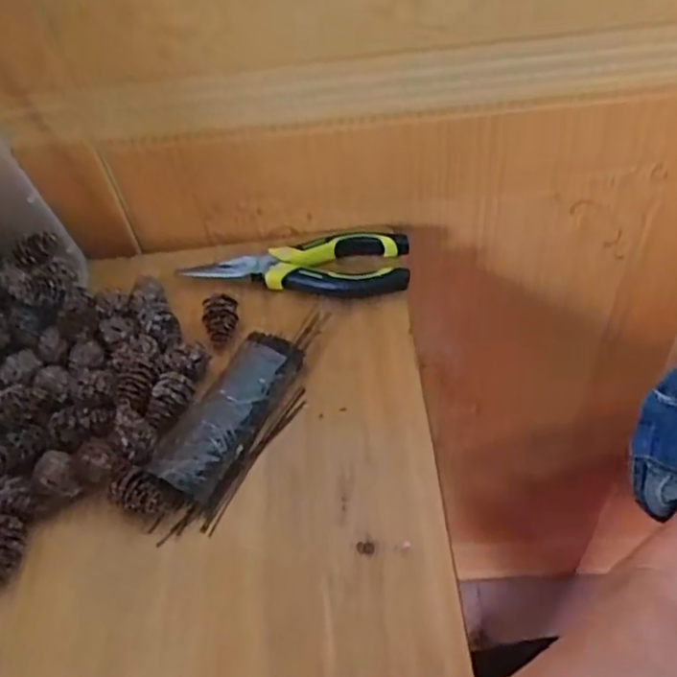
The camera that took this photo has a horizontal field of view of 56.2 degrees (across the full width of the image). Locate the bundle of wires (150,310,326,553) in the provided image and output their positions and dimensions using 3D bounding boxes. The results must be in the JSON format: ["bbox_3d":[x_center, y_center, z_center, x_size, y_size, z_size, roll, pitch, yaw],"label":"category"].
[{"bbox_3d":[-0.055,0.038,0.357,0.045,0.022,0.149,19,54,23],"label":"bundle of wires"}]

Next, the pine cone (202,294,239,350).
[{"bbox_3d":[-0.076,-0.013,0.407,0.021,0.016,0.030,-9,48,0],"label":"pine cone"}]

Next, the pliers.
[{"bbox_3d":[-0.029,-0.051,0.434,0.151,0.012,0.050,-2,49,6],"label":"pliers"}]

